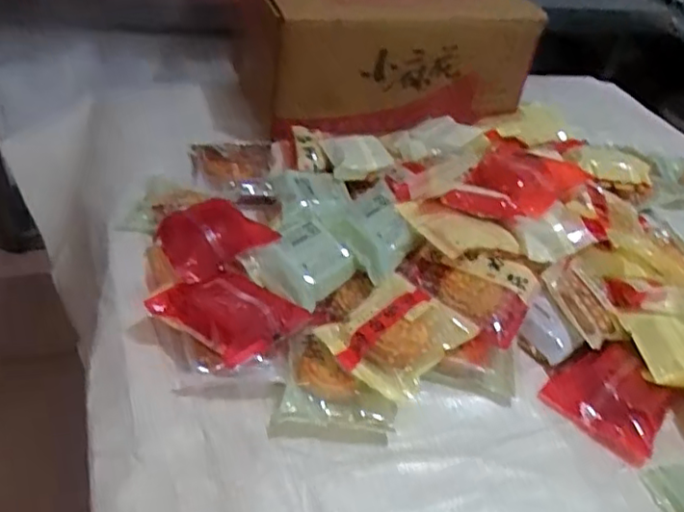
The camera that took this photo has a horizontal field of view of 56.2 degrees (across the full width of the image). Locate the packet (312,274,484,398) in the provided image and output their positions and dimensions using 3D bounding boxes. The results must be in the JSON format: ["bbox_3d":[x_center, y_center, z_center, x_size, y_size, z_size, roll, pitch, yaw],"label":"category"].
[{"bbox_3d":[0.053,0.081,0.650,0.117,0.049,0.125,35,47,30],"label":"packet"}]

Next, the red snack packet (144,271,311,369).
[{"bbox_3d":[-0.115,0.051,0.647,0.137,0.029,0.094,29,43,22],"label":"red snack packet"}]

